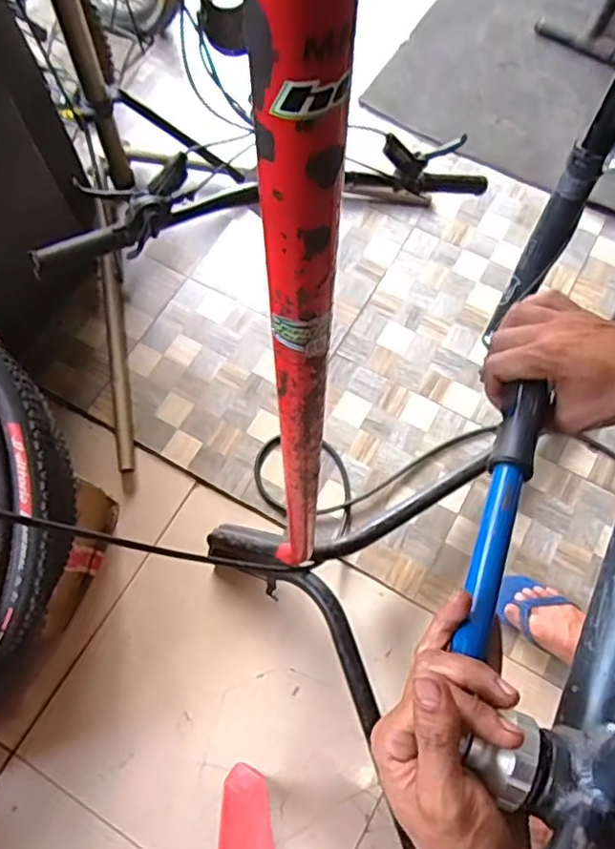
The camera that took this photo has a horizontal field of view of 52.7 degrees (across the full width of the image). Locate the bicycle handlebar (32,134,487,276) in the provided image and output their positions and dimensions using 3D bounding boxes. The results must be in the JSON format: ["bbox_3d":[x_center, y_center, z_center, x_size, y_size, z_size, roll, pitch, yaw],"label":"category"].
[{"bbox_3d":[-0.015,-0.340,0.917,0.752,0.114,0.088,-16,69,-24],"label":"bicycle handlebar"}]

